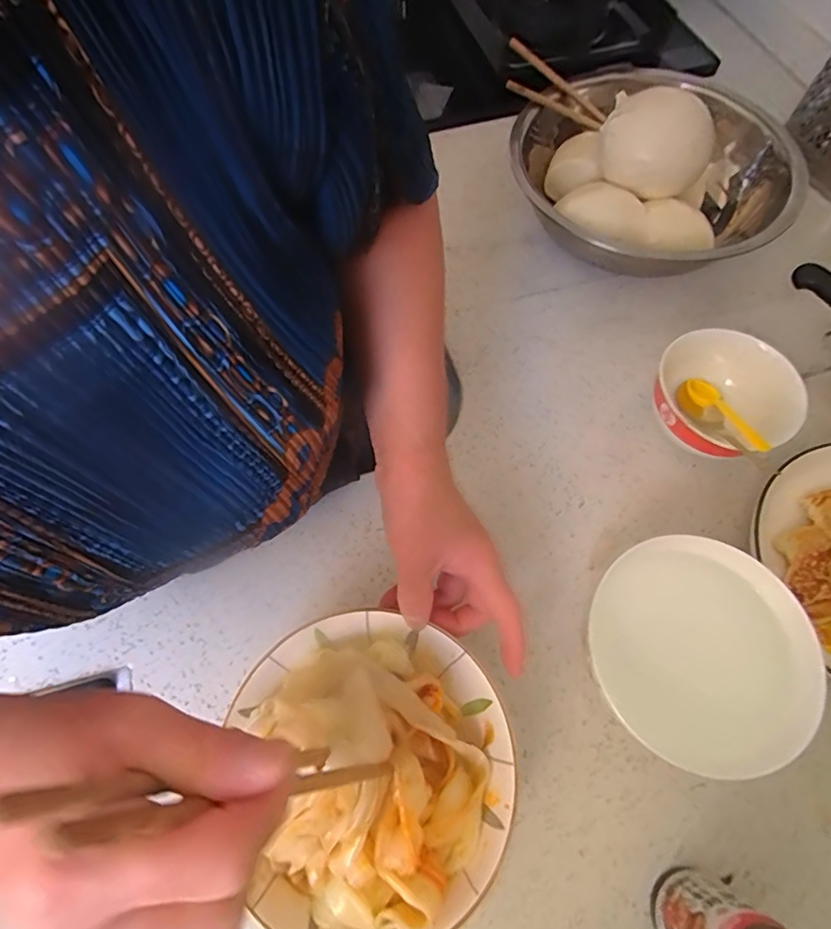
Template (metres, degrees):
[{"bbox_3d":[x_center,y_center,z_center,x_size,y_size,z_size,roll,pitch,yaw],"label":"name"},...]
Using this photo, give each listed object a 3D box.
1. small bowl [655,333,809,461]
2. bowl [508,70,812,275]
[{"bbox_3d":[0.261,-0.050,0.430,0.113,0.062,0.113,0,66,0],"label":"small bowl"},{"bbox_3d":[0.225,-0.281,0.503,0.242,0.095,0.235,0,66,0],"label":"bowl"}]

